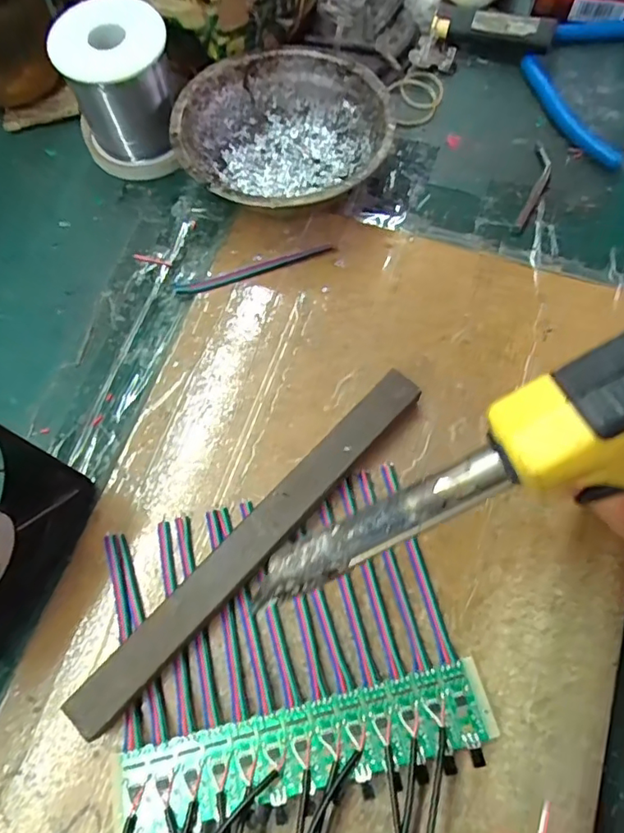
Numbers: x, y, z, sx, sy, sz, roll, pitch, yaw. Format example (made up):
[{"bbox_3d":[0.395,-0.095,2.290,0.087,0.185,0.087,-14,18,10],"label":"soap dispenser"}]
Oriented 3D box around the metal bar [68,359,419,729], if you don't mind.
[{"bbox_3d":[-0.025,0.058,0.266,0.020,0.018,0.214,41,76,15],"label":"metal bar"}]

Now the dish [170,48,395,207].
[{"bbox_3d":[-0.017,-0.164,0.335,0.122,0.042,0.121,-1,70,1],"label":"dish"}]

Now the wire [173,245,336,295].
[{"bbox_3d":[-0.034,-0.088,0.327,0.096,0.004,0.011,-17,70,-4],"label":"wire"}]

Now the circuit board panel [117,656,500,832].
[{"bbox_3d":[-0.002,0.142,0.237,0.160,0.012,0.035,-16,70,-4],"label":"circuit board panel"}]

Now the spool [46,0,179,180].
[{"bbox_3d":[-0.116,-0.198,0.340,0.065,0.071,0.067,-17,70,-4],"label":"spool"}]

